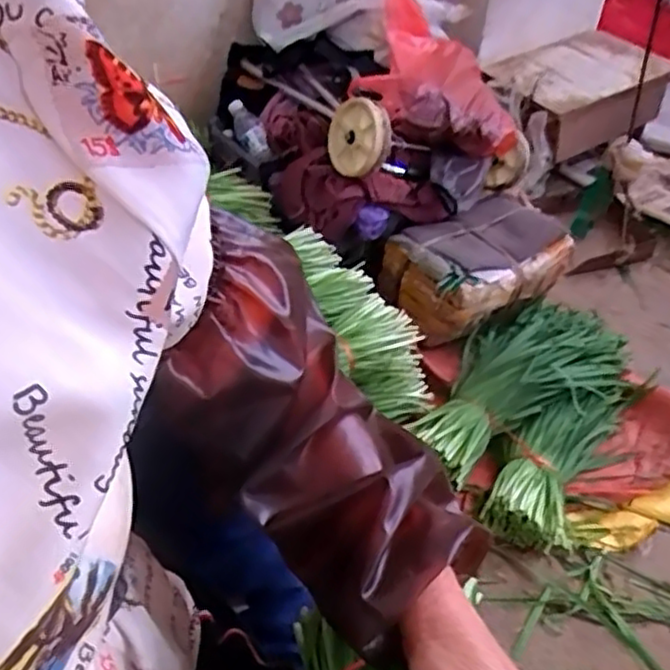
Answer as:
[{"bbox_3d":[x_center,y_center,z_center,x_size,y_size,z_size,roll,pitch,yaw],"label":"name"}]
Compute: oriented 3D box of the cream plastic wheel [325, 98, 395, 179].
[{"bbox_3d":[0.033,-0.339,1.186,0.035,0.122,0.138,0,49,-55],"label":"cream plastic wheel"}]

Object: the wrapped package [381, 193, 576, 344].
[{"bbox_3d":[0.284,-0.135,1.353,0.323,0.140,0.205,-22,47,-29],"label":"wrapped package"}]

